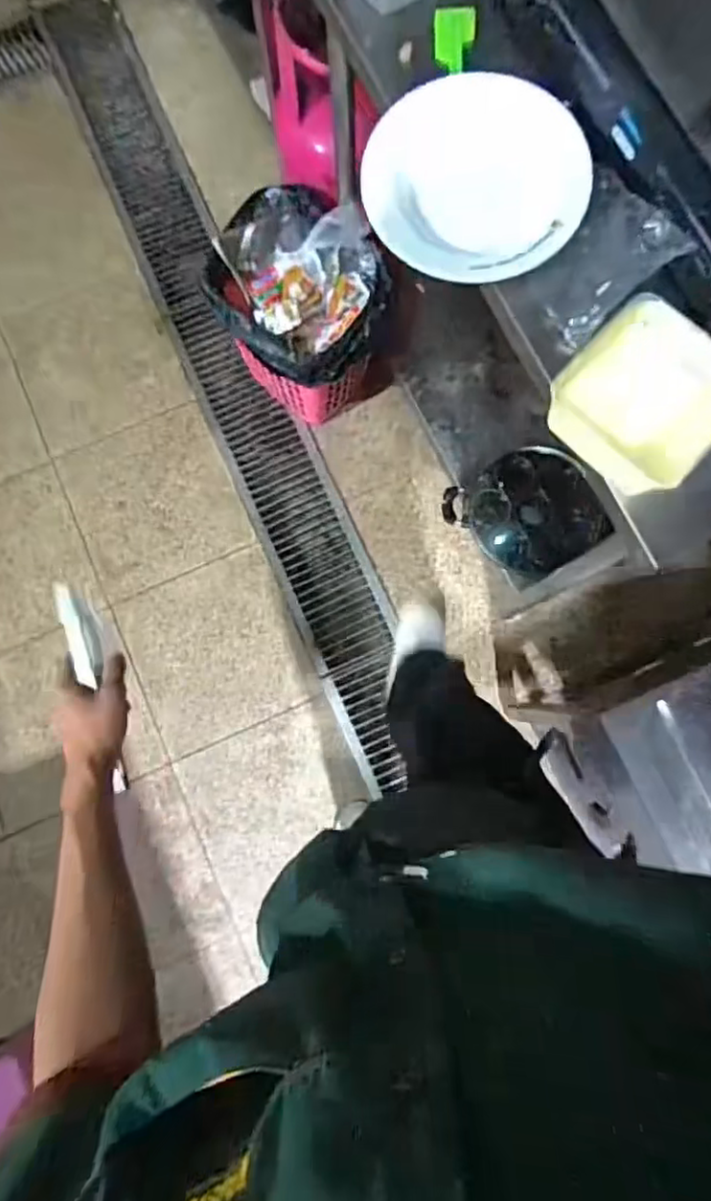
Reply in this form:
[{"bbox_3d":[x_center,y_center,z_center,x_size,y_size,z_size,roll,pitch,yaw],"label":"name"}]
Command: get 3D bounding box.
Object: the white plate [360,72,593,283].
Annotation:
[{"bbox_3d":[0.132,-0.462,0.693,0.239,0.051,0.202,7,82,1],"label":"white plate"}]

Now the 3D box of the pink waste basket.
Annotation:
[{"bbox_3d":[-0.129,-0.594,1.377,0.299,0.378,0.384,-30,83,-4],"label":"pink waste basket"}]

